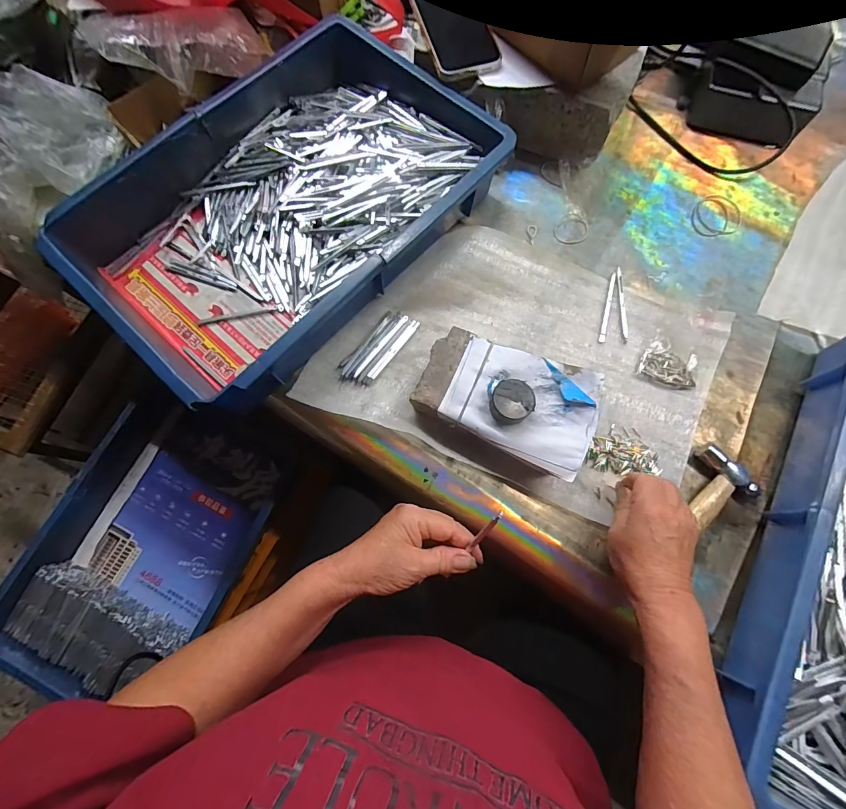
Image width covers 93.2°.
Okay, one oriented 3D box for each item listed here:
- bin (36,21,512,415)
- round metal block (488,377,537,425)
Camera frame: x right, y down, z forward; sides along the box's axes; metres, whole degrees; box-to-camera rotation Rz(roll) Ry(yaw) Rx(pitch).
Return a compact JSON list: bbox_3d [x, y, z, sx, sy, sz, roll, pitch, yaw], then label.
[{"bbox_3d":[-0.142,-0.218,0.451,0.284,0.085,0.430,43,79,12],"label":"bin"},{"bbox_3d":[0.082,-0.002,0.368,0.038,0.020,0.037,0,73,1],"label":"round metal block"}]

